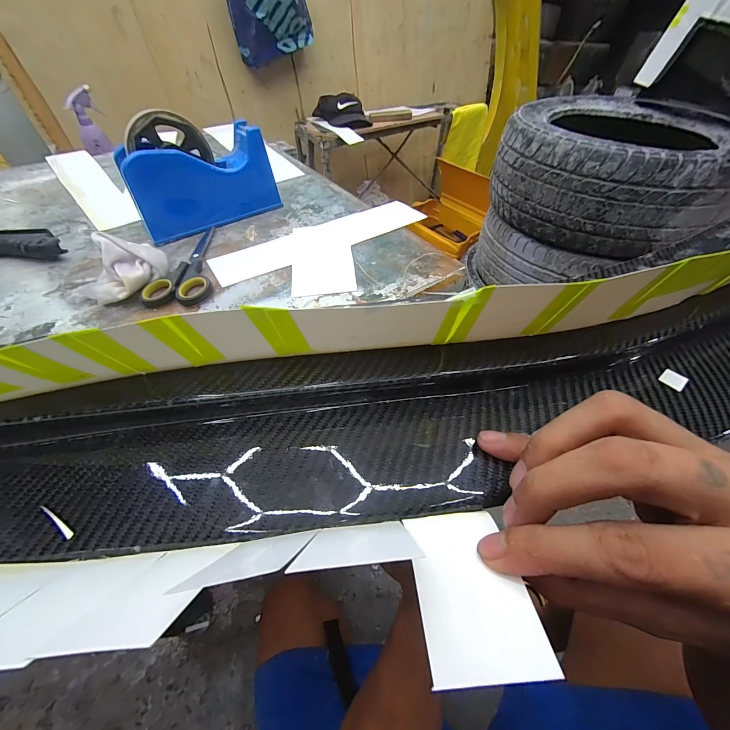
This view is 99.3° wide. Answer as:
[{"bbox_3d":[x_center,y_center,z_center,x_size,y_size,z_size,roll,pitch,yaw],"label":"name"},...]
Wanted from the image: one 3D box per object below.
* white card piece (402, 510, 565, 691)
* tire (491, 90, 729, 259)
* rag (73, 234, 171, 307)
[{"bbox_3d":[0.039,0.082,0.117,0.038,0.004,0.054,-4,34,-5],"label":"white card piece"},{"bbox_3d":[0.667,-0.565,0.890,0.538,0.240,0.594,21,54,16],"label":"tire"},{"bbox_3d":[-0.225,-0.090,0.286,0.054,0.041,0.067,17,53,14],"label":"rag"}]

